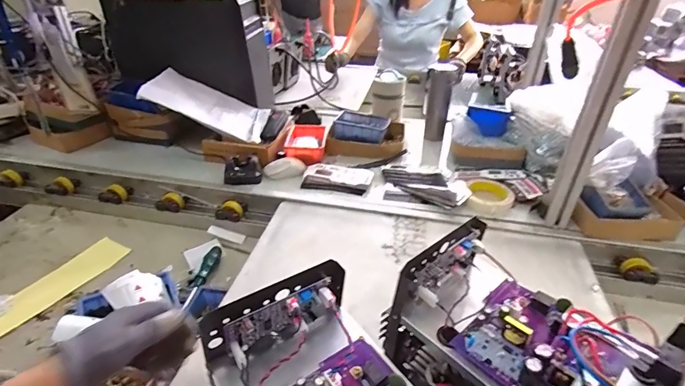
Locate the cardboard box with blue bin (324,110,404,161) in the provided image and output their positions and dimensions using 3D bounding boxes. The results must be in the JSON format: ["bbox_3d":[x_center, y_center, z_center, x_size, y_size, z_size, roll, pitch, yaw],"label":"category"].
[{"bbox_3d":[0.065,-0.161,1.048,0.208,0.058,0.157,3,33,4],"label":"cardboard box with blue bin"}]

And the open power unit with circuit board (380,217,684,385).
[{"bbox_3d":[0.187,0.179,0.418,0.148,0.183,0.227,-23,40,-33],"label":"open power unit with circuit board"}]

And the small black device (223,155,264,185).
[{"bbox_3d":[-0.235,-0.051,0.900,0.087,0.053,0.066,-7,34,-12],"label":"small black device"}]

